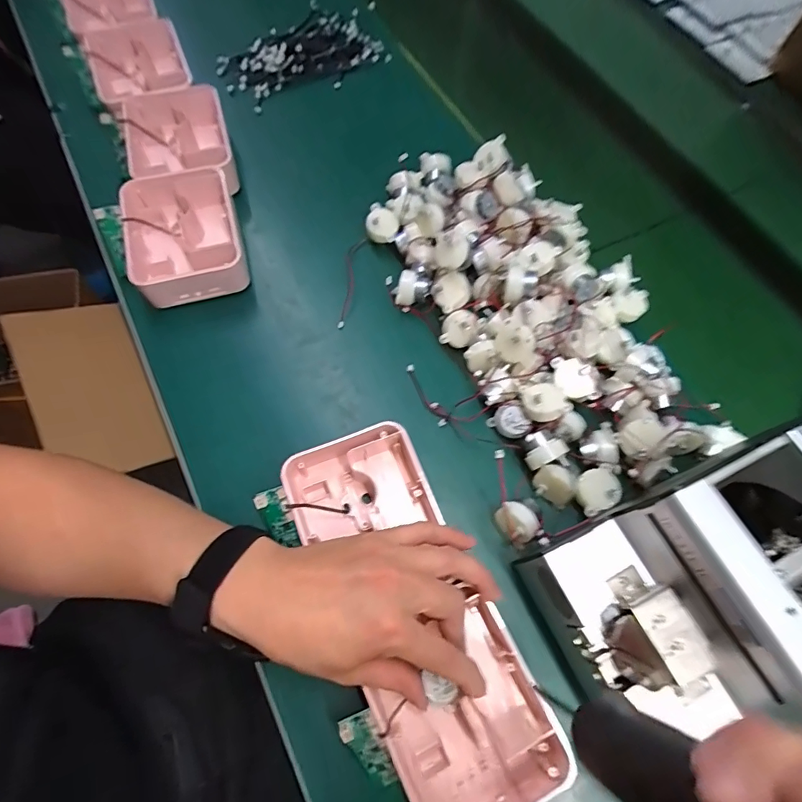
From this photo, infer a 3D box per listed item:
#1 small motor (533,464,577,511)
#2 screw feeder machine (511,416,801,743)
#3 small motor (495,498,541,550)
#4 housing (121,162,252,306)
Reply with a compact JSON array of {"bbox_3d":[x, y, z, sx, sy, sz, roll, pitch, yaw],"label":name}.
[{"bbox_3d":[0.125,0.069,0.379,0.033,0.028,0.024,29,69,10],"label":"small motor"},{"bbox_3d":[0.189,0.112,0.282,0.179,0.128,0.128,-21,69,-12],"label":"screw feeder machine"},{"bbox_3d":[0.093,0.097,0.368,0.032,0.037,0.032,1,66,-3],"label":"small motor"},{"bbox_3d":[-0.213,-0.160,0.460,0.104,0.051,0.127,-15,68,-10],"label":"housing"}]

